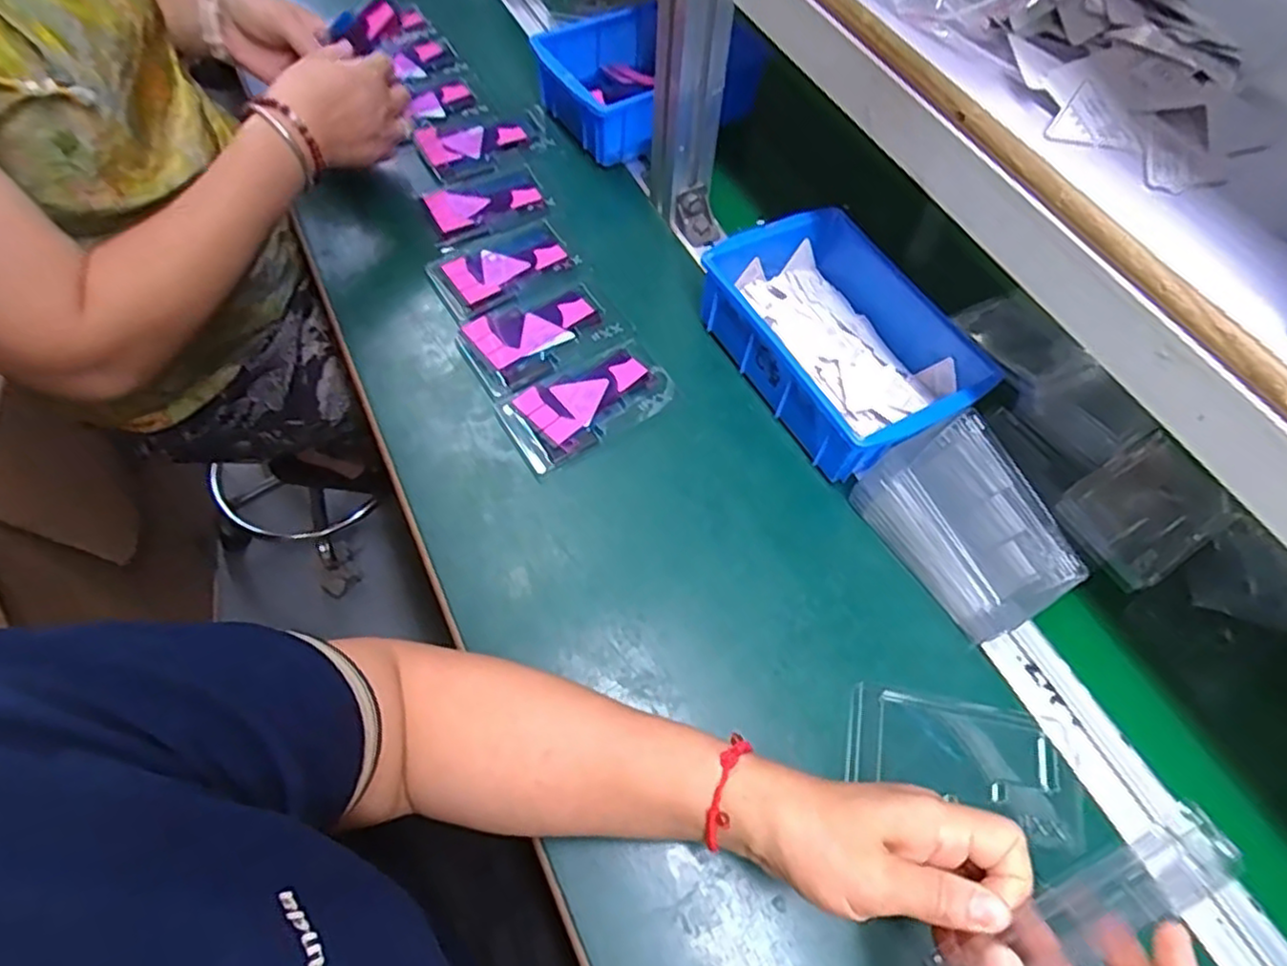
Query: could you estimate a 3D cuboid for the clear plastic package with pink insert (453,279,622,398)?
[{"bbox_3d":[-0.083,-0.118,0.560,0.115,0.006,0.076,-29,67,-16],"label":"clear plastic package with pink insert"}]

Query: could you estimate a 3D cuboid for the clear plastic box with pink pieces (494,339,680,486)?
[{"bbox_3d":[-0.041,-0.062,0.529,0.129,0.009,0.072,-32,68,-17],"label":"clear plastic box with pink pieces"}]

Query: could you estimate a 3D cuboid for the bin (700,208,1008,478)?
[{"bbox_3d":[0.152,-0.110,0.532,0.145,0.060,0.200,-26,66,-14],"label":"bin"}]

